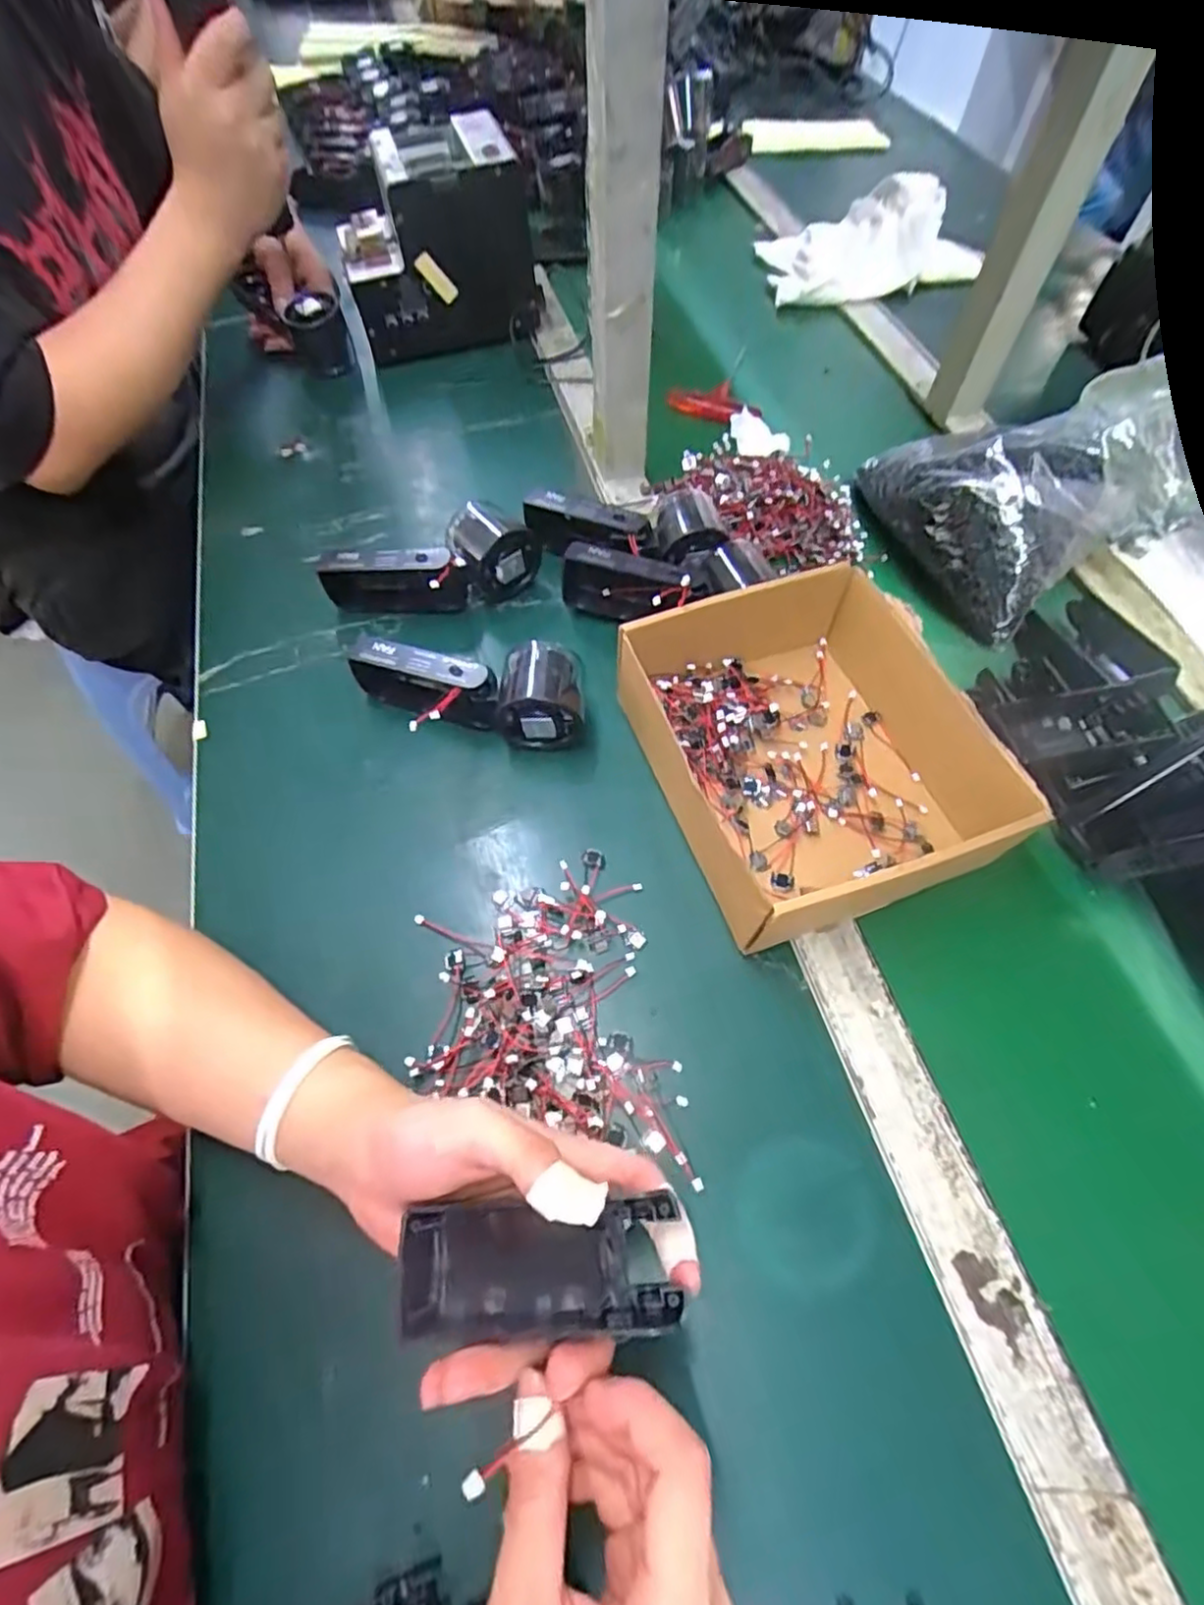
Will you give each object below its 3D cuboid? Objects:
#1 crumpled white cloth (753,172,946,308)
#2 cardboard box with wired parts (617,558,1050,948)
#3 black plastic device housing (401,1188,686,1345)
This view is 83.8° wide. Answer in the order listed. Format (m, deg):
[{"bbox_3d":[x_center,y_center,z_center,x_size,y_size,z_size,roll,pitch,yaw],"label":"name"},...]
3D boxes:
[{"bbox_3d":[0.280,-0.634,0.755,0.170,0.081,0.108,-8,62,-2],"label":"crumpled white cloth"},{"bbox_3d":[0.127,-0.035,0.427,0.182,0.074,0.210,-17,62,-7],"label":"cardboard box with wired parts"},{"bbox_3d":[-0.022,0.182,0.262,0.105,0.028,0.046,-7,61,11],"label":"black plastic device housing"}]

